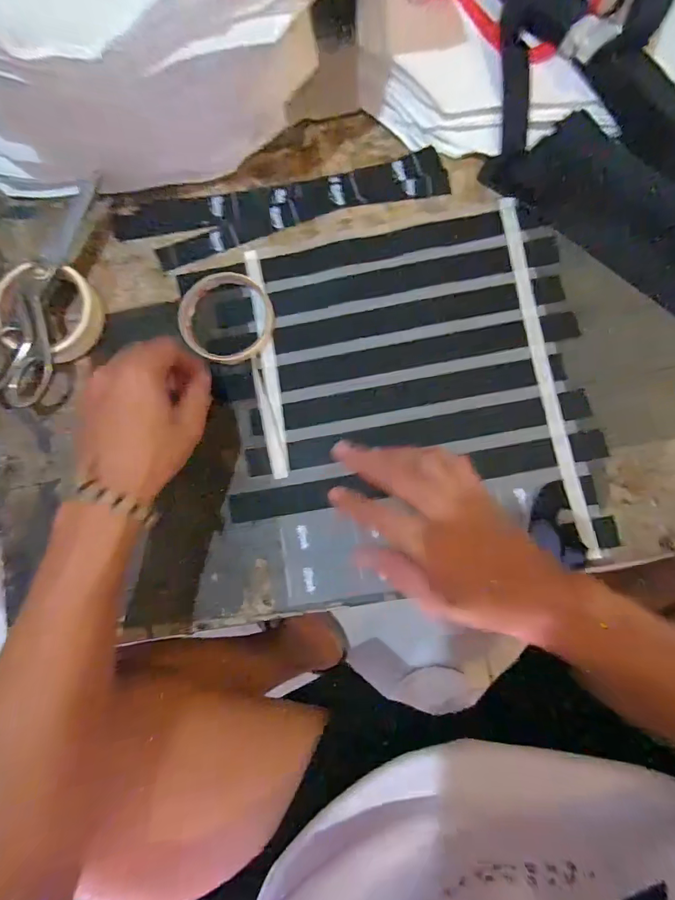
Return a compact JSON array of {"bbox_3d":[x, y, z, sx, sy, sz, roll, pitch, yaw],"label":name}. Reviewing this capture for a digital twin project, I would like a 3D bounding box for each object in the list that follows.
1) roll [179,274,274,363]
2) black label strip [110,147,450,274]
[{"bbox_3d":[-0.103,-0.123,0.391,0.085,0.015,0.089,0,85,3],"label":"roll"},{"bbox_3d":[-0.055,-0.228,0.406,0.311,0.010,0.060,-10,87,3],"label":"black label strip"}]

